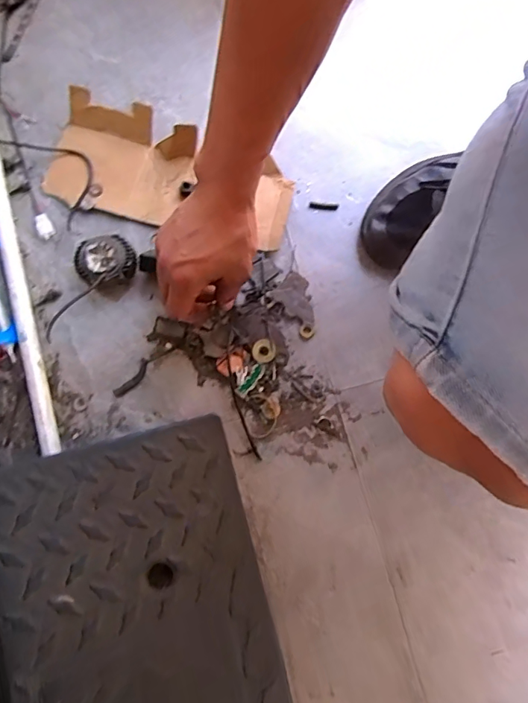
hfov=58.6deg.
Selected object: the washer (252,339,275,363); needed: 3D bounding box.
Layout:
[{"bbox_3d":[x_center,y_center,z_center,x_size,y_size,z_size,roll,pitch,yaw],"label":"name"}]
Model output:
[{"bbox_3d":[0.000,-0.001,0.554,0.027,0.006,0.027,0,80,-1],"label":"washer"}]

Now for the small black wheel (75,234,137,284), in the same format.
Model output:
[{"bbox_3d":[-0.184,-0.105,0.552,0.064,0.035,0.056,-19,81,-4],"label":"small black wheel"}]

